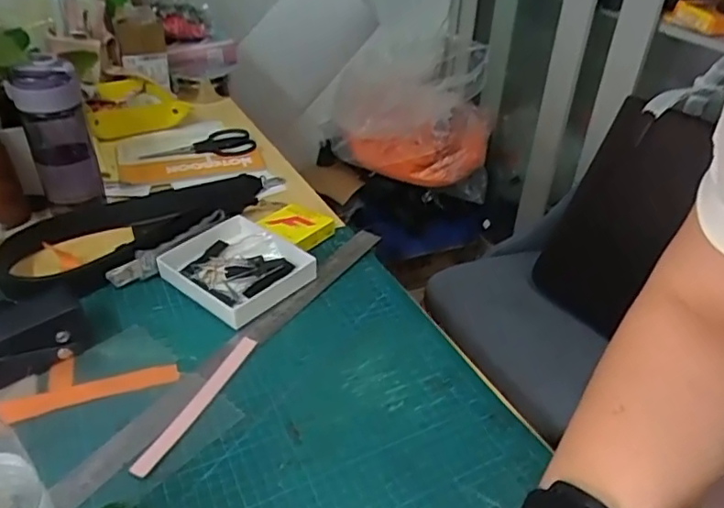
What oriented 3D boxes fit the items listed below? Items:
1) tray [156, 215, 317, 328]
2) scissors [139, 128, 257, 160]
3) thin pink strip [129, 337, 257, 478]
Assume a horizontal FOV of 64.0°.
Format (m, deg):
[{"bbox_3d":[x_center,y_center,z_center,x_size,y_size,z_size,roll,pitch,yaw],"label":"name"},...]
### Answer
[{"bbox_3d":[-0.137,0.013,0.632,0.142,0.024,0.120,28,44,30],"label":"tray"},{"bbox_3d":[-0.245,-0.165,0.872,0.161,0.010,0.068,-8,38,-14],"label":"scissors"},{"bbox_3d":[-0.138,0.125,0.498,0.016,0.004,0.154,18,41,17],"label":"thin pink strip"}]

